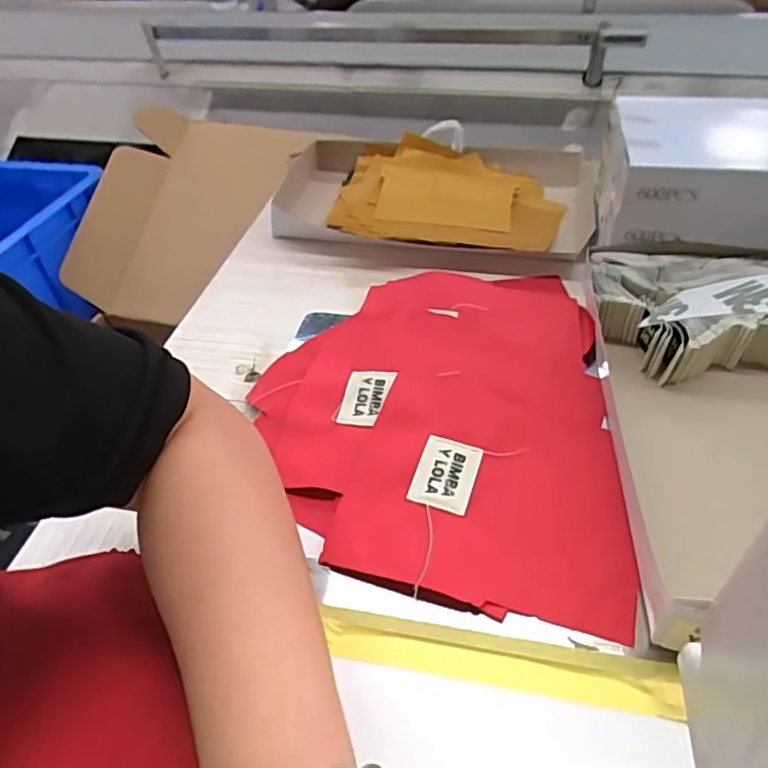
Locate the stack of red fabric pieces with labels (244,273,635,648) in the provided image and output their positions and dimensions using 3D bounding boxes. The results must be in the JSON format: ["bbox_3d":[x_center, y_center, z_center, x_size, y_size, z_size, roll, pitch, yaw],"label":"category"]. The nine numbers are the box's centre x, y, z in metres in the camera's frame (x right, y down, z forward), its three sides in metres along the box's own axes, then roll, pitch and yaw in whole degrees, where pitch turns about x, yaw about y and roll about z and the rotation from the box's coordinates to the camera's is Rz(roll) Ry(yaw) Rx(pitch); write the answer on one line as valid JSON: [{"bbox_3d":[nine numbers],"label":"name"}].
[{"bbox_3d":[0.033,0.005,0.412,0.227,0.021,0.302,5,43,5],"label":"stack of red fabric pieces with labels"}]

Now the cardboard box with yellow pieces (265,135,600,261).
[{"bbox_3d":[0.053,-0.192,0.659,0.361,0.063,0.218,0,45,3],"label":"cardboard box with yellow pieces"}]

